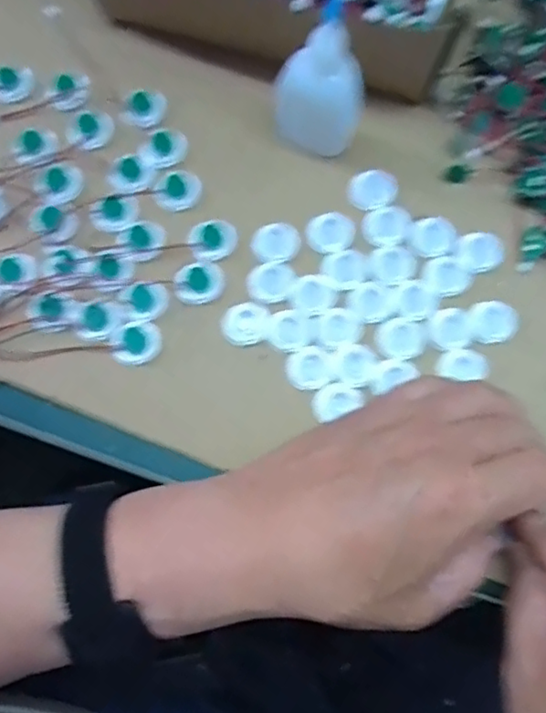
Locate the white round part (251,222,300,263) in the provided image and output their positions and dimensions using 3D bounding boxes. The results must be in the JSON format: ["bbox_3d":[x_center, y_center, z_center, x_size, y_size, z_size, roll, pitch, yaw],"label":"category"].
[{"bbox_3d":[0.002,-0.063,0.351,0.026,0.004,0.022,-14,78,-3],"label":"white round part"}]

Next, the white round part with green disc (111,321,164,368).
[{"bbox_3d":[-0.072,-0.007,0.336,0.027,0.010,0.021,-26,79,-5],"label":"white round part with green disc"}]

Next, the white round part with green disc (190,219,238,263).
[{"bbox_3d":[-0.033,-0.064,0.349,0.025,0.006,0.021,-17,78,-3],"label":"white round part with green disc"}]

